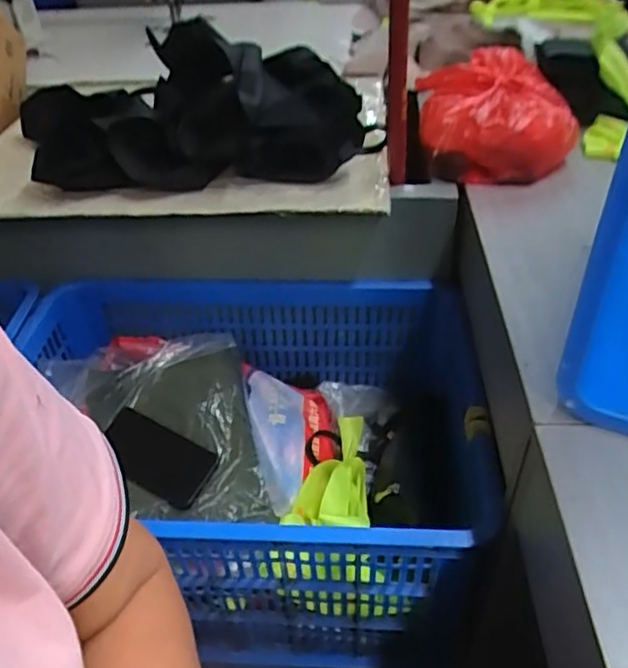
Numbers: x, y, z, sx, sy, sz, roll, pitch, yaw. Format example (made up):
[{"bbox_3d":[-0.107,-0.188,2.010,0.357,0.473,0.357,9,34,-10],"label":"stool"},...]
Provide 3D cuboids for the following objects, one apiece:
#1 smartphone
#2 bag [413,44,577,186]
[{"bbox_3d":[-0.209,0.163,0.816,0.161,0.005,0.082,23,62,19],"label":"smartphone"},{"bbox_3d":[0.248,-0.297,0.866,0.216,0.123,0.191,7,42,13],"label":"bag"}]

